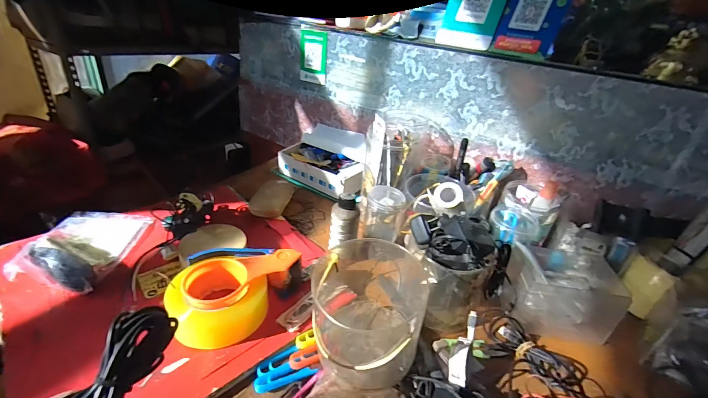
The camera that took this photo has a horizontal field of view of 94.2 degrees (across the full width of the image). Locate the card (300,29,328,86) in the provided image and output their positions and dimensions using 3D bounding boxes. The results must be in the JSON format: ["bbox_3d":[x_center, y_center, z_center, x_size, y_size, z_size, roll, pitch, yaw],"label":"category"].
[{"bbox_3d":[-0.103,-0.362,0.841,0.077,0.124,0.004,18,30,21],"label":"card"}]

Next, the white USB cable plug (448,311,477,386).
[{"bbox_3d":[0.137,0.177,0.401,0.022,0.024,0.090,20,46,20],"label":"white USB cable plug"}]

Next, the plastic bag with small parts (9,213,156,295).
[{"bbox_3d":[-0.421,0.063,0.508,0.136,0.039,0.187,5,30,-4],"label":"plastic bag with small parts"}]

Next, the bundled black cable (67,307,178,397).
[{"bbox_3d":[-0.158,0.118,0.221,0.025,0.033,0.089,11,49,5],"label":"bundled black cable"}]

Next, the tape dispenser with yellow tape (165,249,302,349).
[{"bbox_3d":[-0.155,0.128,0.437,0.162,0.059,0.116,-2,31,-15],"label":"tape dispenser with yellow tape"}]

